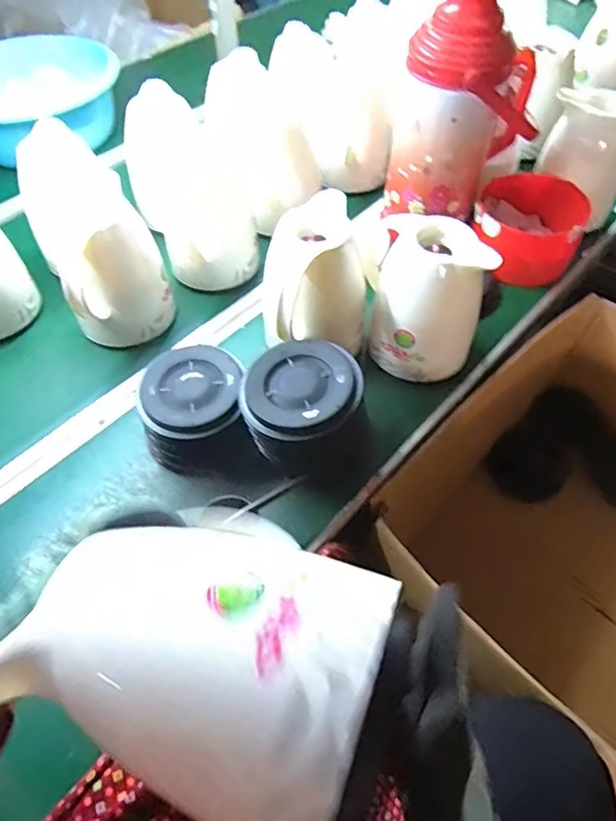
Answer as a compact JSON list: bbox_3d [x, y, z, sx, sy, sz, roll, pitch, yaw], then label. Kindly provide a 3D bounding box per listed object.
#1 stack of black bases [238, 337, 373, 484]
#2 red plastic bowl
[{"bbox_3d":[-0.005,0.013,0.686,0.149,0.142,0.154,-16,55,-8],"label":"stack of black bases"},{"bbox_3d":[0.388,-0.324,0.957,0.185,0.094,0.209,21,58,16],"label":"red plastic bowl"}]

